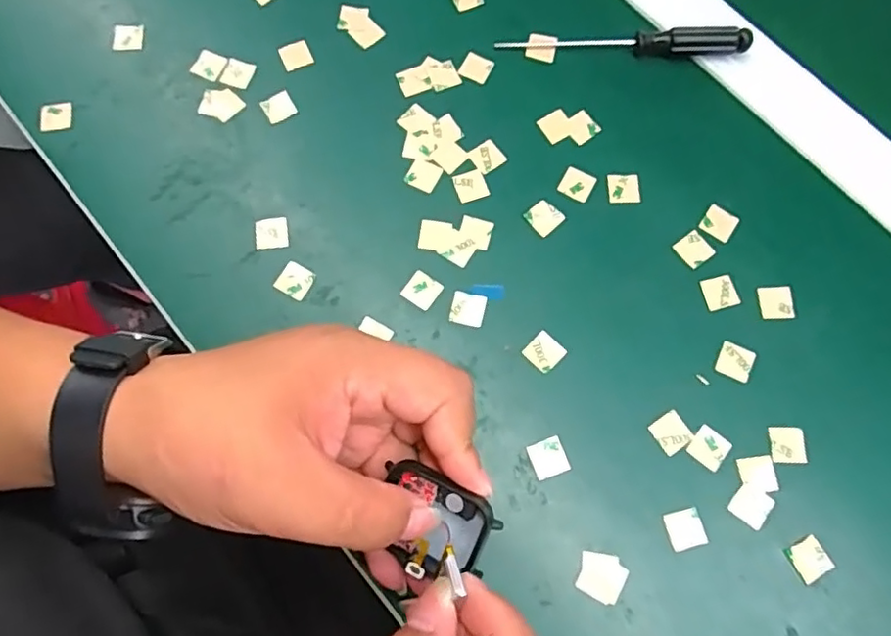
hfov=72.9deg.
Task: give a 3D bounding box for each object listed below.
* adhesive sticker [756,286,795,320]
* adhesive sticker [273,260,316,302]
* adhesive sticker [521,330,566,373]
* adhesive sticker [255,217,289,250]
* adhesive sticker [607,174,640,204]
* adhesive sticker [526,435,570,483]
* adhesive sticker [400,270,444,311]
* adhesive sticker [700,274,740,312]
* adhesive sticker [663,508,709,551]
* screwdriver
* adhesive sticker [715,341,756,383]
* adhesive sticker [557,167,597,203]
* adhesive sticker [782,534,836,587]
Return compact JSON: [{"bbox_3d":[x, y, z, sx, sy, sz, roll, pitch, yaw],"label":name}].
[{"bbox_3d":[0.159,-0.007,0.290,0.015,0.004,0.016,-5,78,3],"label":"adhesive sticker"},{"bbox_3d":[-0.073,-0.018,0.291,0.015,0.004,0.015,29,83,-3],"label":"adhesive sticker"},{"bbox_3d":[0.047,0.016,0.282,0.016,0.004,0.016,44,79,7],"label":"adhesive sticker"},{"bbox_3d":[-0.086,-0.042,0.296,0.015,0.004,0.016,-8,74,-3],"label":"adhesive sticker"},{"bbox_3d":[0.090,-0.066,0.305,0.016,0.004,0.015,-1,74,-1],"label":"adhesive sticker"},{"bbox_3d":[0.046,0.063,0.269,0.016,0.004,0.016,-19,76,-7],"label":"adhesive sticker"},{"bbox_3d":[-0.011,-0.013,0.290,0.016,0.004,0.016,34,77,4],"label":"adhesive sticker"},{"bbox_3d":[0.133,-0.012,0.292,0.016,0.004,0.016,-14,79,-1],"label":"adhesive sticker"},{"bbox_3d":[0.104,0.092,0.262,0.016,0.004,0.016,-16,76,-5],"label":"adhesive sticker"},{"bbox_3d":[0.095,-0.149,0.322,0.132,0.014,0.011,3,74,0],"label":"screwdriver"},{"bbox_3d":[0.136,0.021,0.282,0.016,0.004,0.016,23,80,9],"label":"adhesive sticker"},{"bbox_3d":[0.067,-0.068,0.306,0.016,0.004,0.016,29,81,3],"label":"adhesive sticker"},{"bbox_3d":[0.156,0.103,0.258,0.016,0.004,0.016,-28,75,-8],"label":"adhesive sticker"}]

